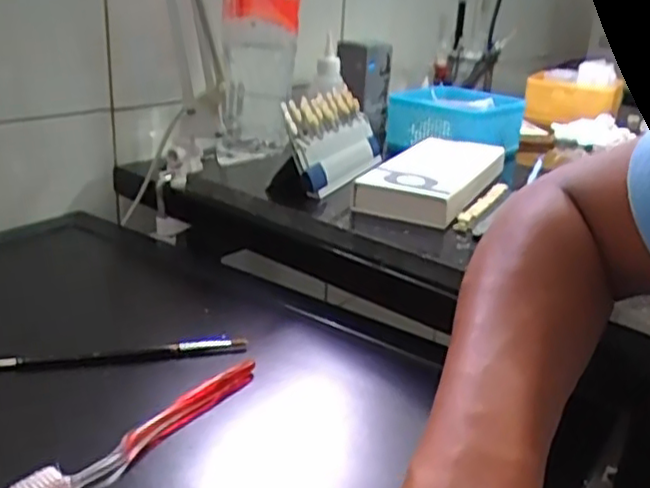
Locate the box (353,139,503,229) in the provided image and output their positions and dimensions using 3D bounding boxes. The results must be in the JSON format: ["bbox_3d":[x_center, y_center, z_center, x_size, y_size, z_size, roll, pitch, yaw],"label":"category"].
[{"bbox_3d":[0.113,-0.066,0.680,0.093,0.038,0.220,13,23,23],"label":"box"}]

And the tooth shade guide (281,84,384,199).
[{"bbox_3d":[0.006,-0.111,0.718,0.022,0.097,0.172,-15,12,30],"label":"tooth shade guide"}]

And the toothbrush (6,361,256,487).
[{"bbox_3d":[-0.108,0.116,0.425,0.018,0.018,0.193,18,25,33],"label":"toothbrush"}]

